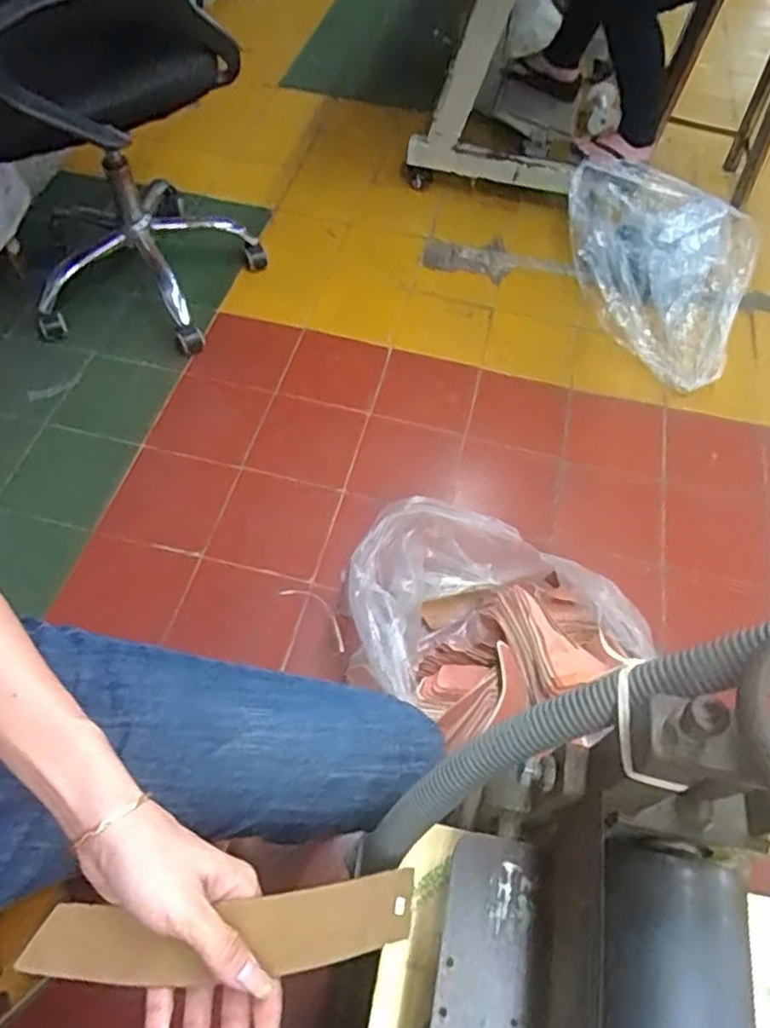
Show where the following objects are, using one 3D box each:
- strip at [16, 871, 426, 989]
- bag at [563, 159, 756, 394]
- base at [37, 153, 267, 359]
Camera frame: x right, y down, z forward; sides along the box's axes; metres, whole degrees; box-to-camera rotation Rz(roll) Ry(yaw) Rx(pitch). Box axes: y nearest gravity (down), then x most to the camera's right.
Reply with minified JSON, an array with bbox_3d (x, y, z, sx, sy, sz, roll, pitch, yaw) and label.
[{"bbox_3d":[-0.092,0.230,0.374,0.218,0.041,0.043,-3,57,-5],"label":"strip"},{"bbox_3d":[0.602,-0.572,1.505,0.277,0.261,0.544,-32,64,-21],"label":"bag"},{"bbox_3d":[-0.503,-0.620,1.448,0.451,0.283,0.487,6,57,1],"label":"base"}]

